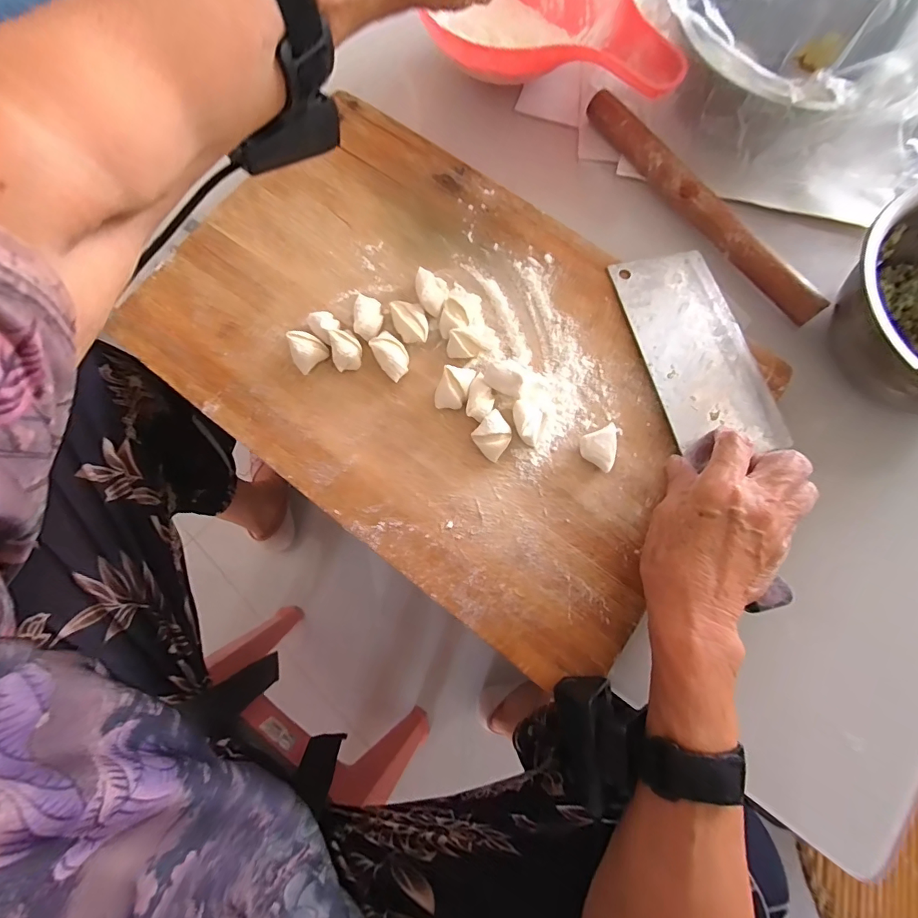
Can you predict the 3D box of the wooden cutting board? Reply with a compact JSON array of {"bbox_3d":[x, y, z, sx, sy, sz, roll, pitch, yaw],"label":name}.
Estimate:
[{"bbox_3d":[-0.017,-0.090,0.352,0.452,0.032,0.300,36,79,10],"label":"wooden cutting board"}]

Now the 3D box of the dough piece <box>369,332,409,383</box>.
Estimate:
[{"bbox_3d":[-0.052,-0.079,0.343,0.023,0.020,0.037,-29,78,-5],"label":"dough piece"}]

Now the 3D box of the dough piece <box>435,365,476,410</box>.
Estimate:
[{"bbox_3d":[-0.004,-0.052,0.334,0.022,0.021,0.031,23,78,7],"label":"dough piece"}]

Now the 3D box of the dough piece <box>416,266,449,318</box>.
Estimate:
[{"bbox_3d":[-0.022,-0.134,0.353,0.023,0.020,0.037,5,77,3],"label":"dough piece"}]

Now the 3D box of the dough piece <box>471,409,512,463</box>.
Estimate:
[{"bbox_3d":[0.026,-0.018,0.329,0.026,0.017,0.031,39,81,10],"label":"dough piece"}]

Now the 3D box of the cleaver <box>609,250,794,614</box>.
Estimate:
[{"bbox_3d":[0.197,-0.039,0.330,0.084,0.017,0.274,-13,74,-2],"label":"cleaver"}]

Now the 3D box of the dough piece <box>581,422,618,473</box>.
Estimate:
[{"bbox_3d":[0.102,-0.009,0.325,0.024,0.017,0.035,10,77,4],"label":"dough piece"}]

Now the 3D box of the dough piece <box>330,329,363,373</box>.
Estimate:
[{"bbox_3d":[-0.089,-0.086,0.343,0.023,0.023,0.029,-24,77,-4],"label":"dough piece"}]

